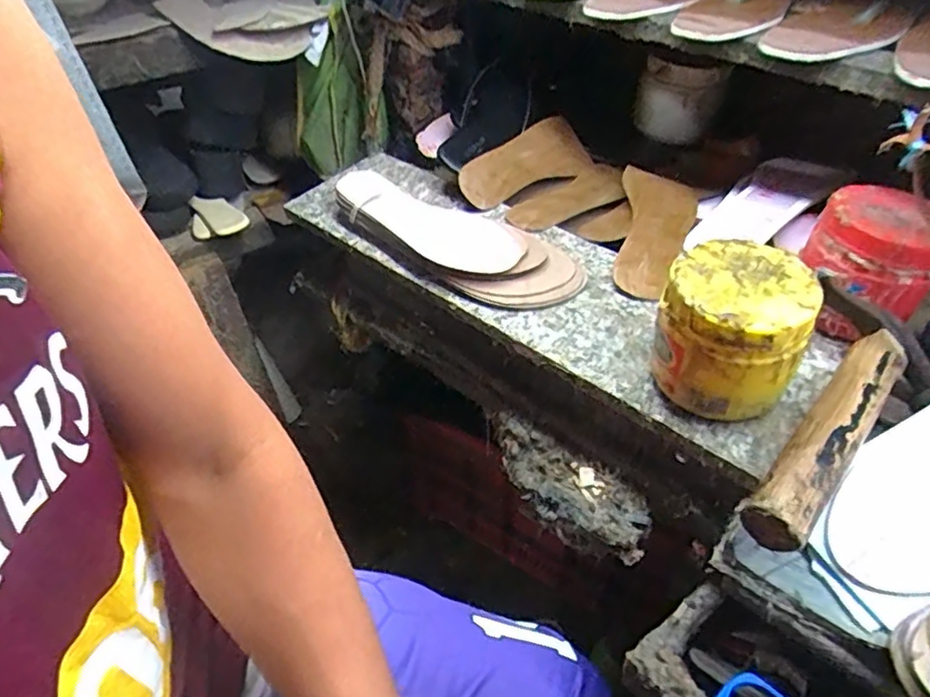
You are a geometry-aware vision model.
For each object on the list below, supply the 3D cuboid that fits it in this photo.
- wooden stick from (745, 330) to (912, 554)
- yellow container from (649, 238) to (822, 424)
[{"bbox_3d":[0.239,0.054,0.391,0.033,0.042,0.196,31,54,31],"label":"wooden stick"},{"bbox_3d":[0.182,-0.008,0.422,0.096,0.101,0.089,14,47,18],"label":"yellow container"}]

